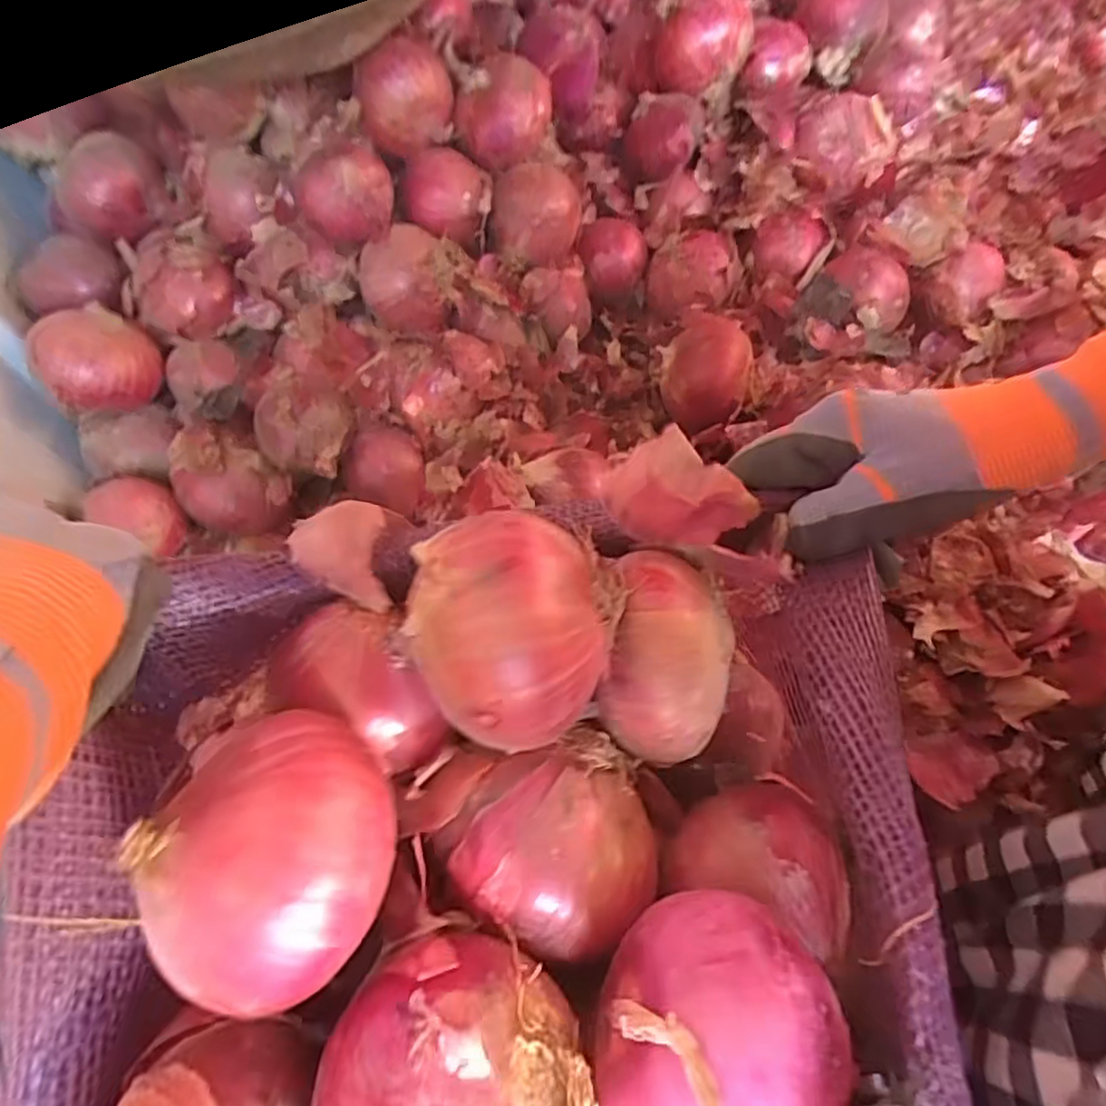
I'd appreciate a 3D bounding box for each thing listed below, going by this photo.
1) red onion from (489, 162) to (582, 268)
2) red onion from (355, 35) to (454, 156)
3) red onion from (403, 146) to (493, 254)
[{"bbox_3d":[-0.013,-0.288,0.582,0.076,0.064,0.070,-2,65,-1],"label":"red onion"},{"bbox_3d":[-0.112,-0.354,0.523,0.072,0.057,0.060,-7,66,-3],"label":"red onion"},{"bbox_3d":[-0.085,-0.294,0.562,0.069,0.058,0.061,-2,65,-1],"label":"red onion"}]

